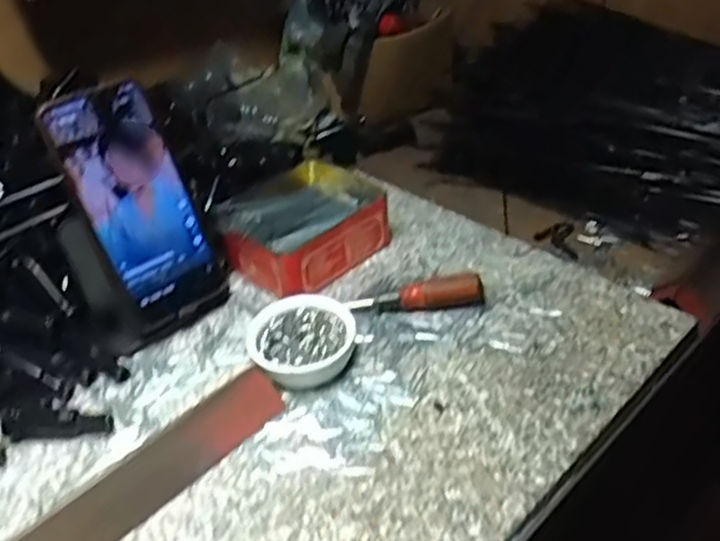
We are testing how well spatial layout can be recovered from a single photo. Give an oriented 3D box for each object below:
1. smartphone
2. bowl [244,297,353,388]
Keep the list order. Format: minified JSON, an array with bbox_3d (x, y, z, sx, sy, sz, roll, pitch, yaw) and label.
[{"bbox_3d":[-0.154,-0.043,0.504,0.075,0.174,0.015,-36,23,-34],"label":"smartphone"},{"bbox_3d":[-0.040,0.049,0.492,0.070,0.026,0.066,-4,37,3],"label":"bowl"}]

